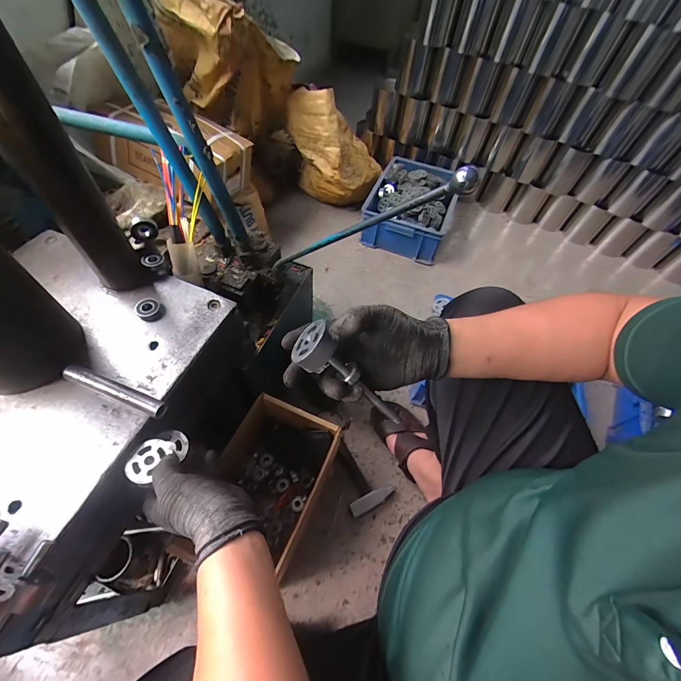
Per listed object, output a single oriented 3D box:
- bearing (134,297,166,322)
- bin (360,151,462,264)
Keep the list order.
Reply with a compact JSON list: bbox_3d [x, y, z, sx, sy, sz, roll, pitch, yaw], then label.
[{"bbox_3d":[-0.285,-0.046,0.502,0.037,0.014,0.034,2,57,-3],"label":"bearing"},{"bbox_3d":[0.280,-0.516,1.310,0.303,0.180,0.434,21,58,9],"label":"bin"}]

